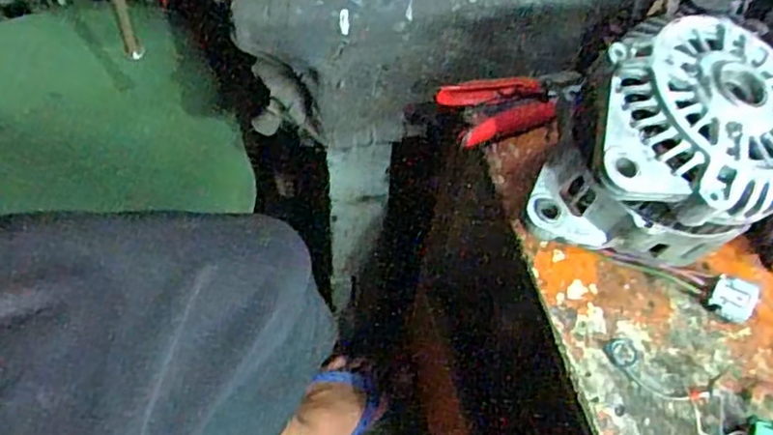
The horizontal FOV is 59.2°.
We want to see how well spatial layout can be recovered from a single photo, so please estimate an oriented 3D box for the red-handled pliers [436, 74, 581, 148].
[{"bbox_3d":[0.100,-0.093,0.541,0.122,0.019,0.052,-19,59,-17],"label":"red-handled pliers"}]

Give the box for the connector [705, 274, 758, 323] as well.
[{"bbox_3d":[0.226,0.052,0.447,0.028,0.016,0.028,24,90,4],"label":"connector"}]

